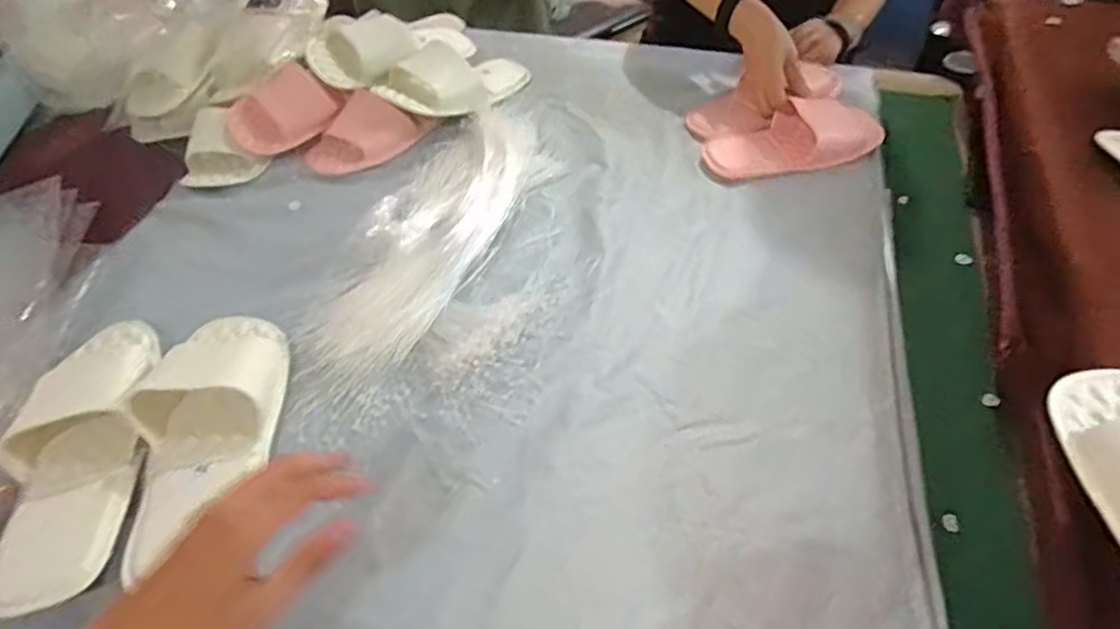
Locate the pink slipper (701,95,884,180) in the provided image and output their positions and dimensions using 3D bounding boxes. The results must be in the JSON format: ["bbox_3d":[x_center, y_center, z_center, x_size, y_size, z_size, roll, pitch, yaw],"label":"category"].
[{"bbox_3d":[0.282,-0.212,0.777,0.205,0.049,0.076,-5,50,-2],"label":"pink slipper"}]

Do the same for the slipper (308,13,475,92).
[{"bbox_3d":[-0.236,-0.384,0.905,0.118,0.071,0.245,30,43,25],"label":"slipper"}]

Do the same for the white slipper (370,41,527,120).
[{"bbox_3d":[-0.130,-0.327,0.885,0.240,0.074,0.094,-24,51,-40],"label":"white slipper"}]

